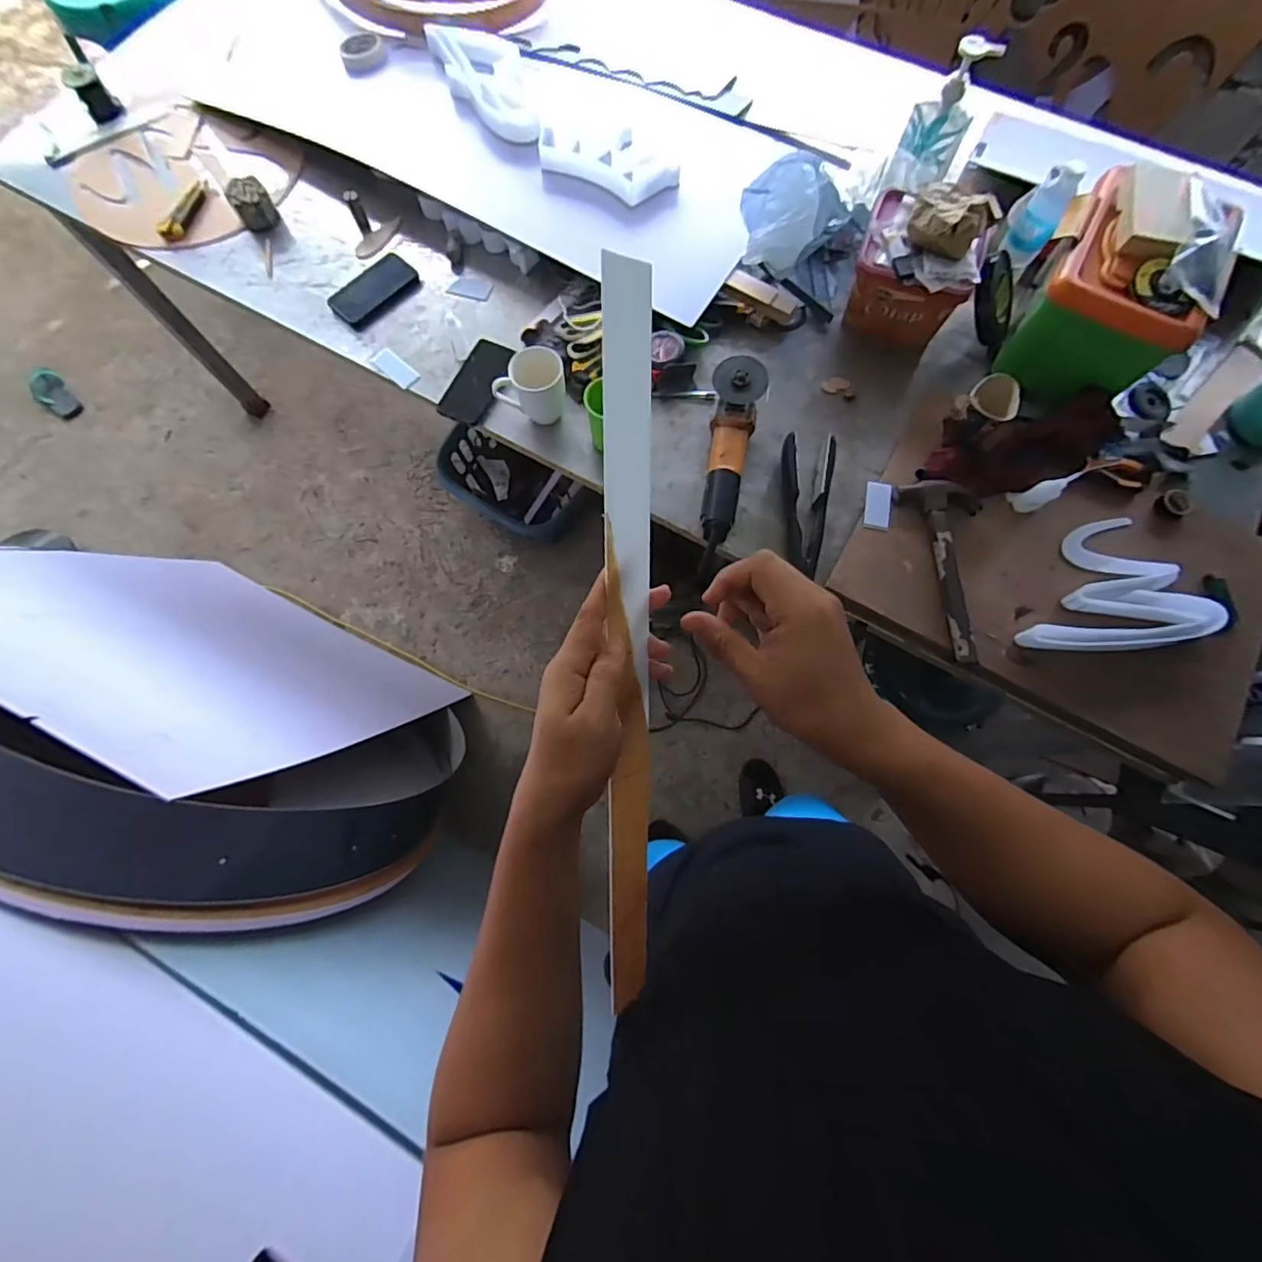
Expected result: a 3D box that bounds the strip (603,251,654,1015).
[{"bbox_3d":[0.000,0.044,0.406,0.040,0.010,0.546,-12,111,-36],"label":"strip"}]

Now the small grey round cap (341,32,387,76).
[{"bbox_3d":[-0.545,-1.181,1.130,0.089,0.029,0.083,0,75,1],"label":"small grey round cap"}]

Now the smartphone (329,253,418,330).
[{"bbox_3d":[-0.480,-0.635,1.029,0.091,0.012,0.164,39,79,10],"label":"smartphone"}]

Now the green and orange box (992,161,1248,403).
[{"bbox_3d":[0.756,-0.522,0.867,0.214,0.213,0.258,28,77,8],"label":"green and orange box"}]

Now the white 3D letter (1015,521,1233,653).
[{"bbox_3d":[0.696,-0.070,0.821,0.273,0.040,0.203,-7,75,-1],"label":"white 3D letter"}]

